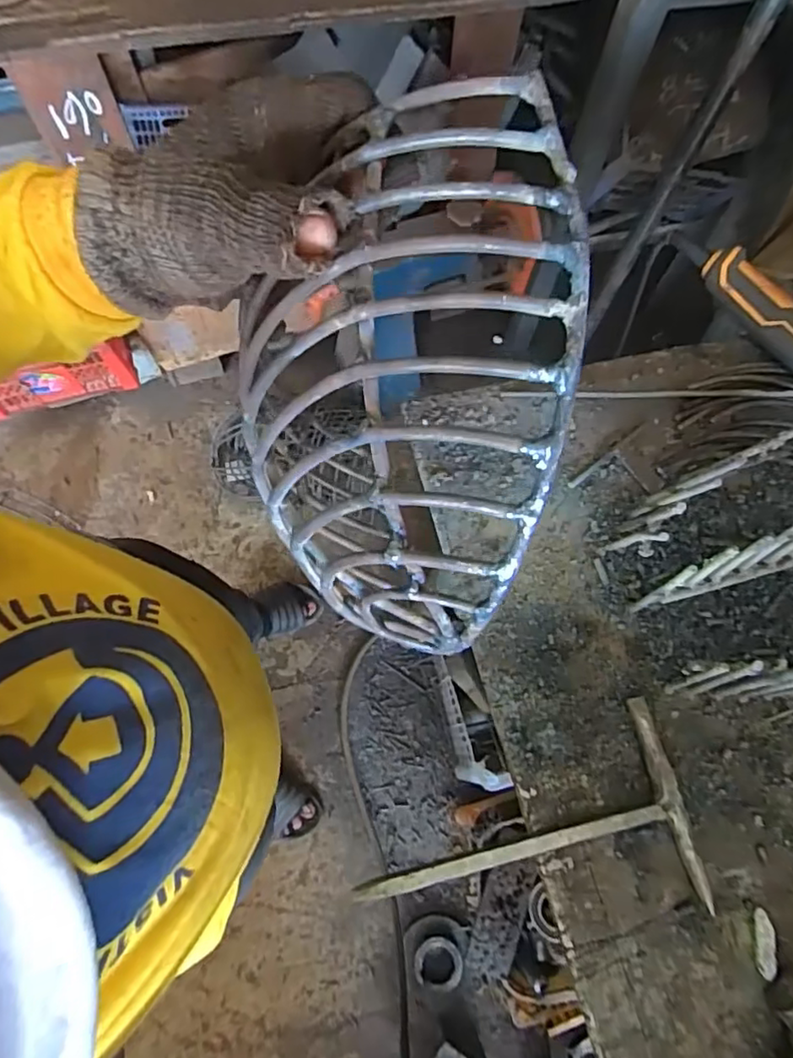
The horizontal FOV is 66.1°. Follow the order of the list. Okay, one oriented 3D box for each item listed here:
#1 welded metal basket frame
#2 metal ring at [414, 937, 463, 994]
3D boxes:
[{"bbox_3d":[-0.002,-0.057,0.242,0.117,0.125,0.174,12,70,2],"label":"welded metal basket frame"},{"bbox_3d":[0.074,0.776,1.080,0.086,0.016,0.088,-4,78,18],"label":"metal ring"}]

